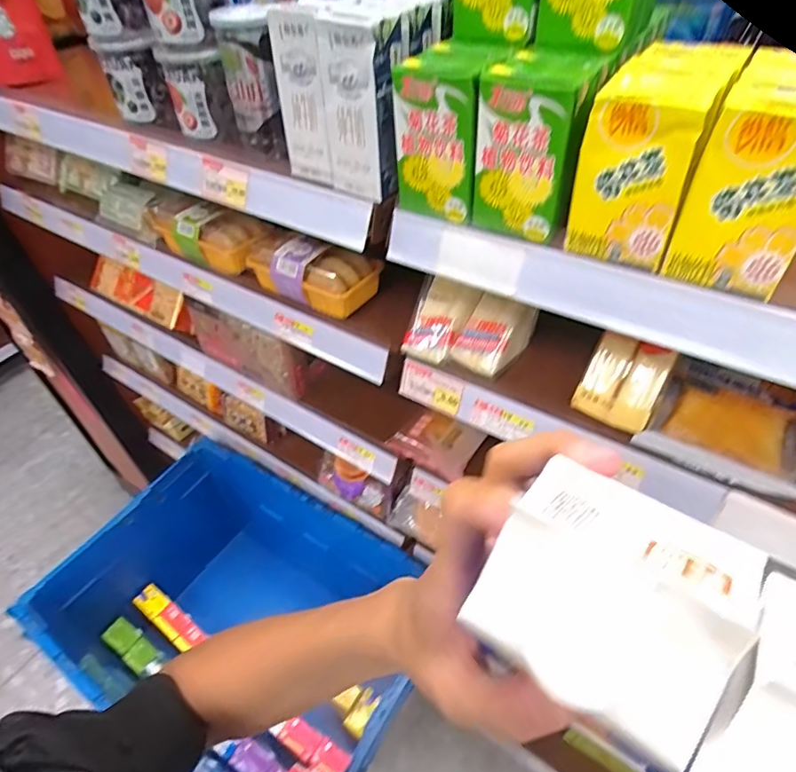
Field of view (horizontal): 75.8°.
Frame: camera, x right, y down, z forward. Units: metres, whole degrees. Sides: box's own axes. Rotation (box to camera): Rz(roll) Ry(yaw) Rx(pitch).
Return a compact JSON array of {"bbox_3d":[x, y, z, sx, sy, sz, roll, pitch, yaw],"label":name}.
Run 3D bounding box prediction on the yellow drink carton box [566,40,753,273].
[{"bbox_3d":[0.170,-0.157,0.340,0.063,0.108,0.103,24,53,25],"label":"yellow drink carton box"}]

